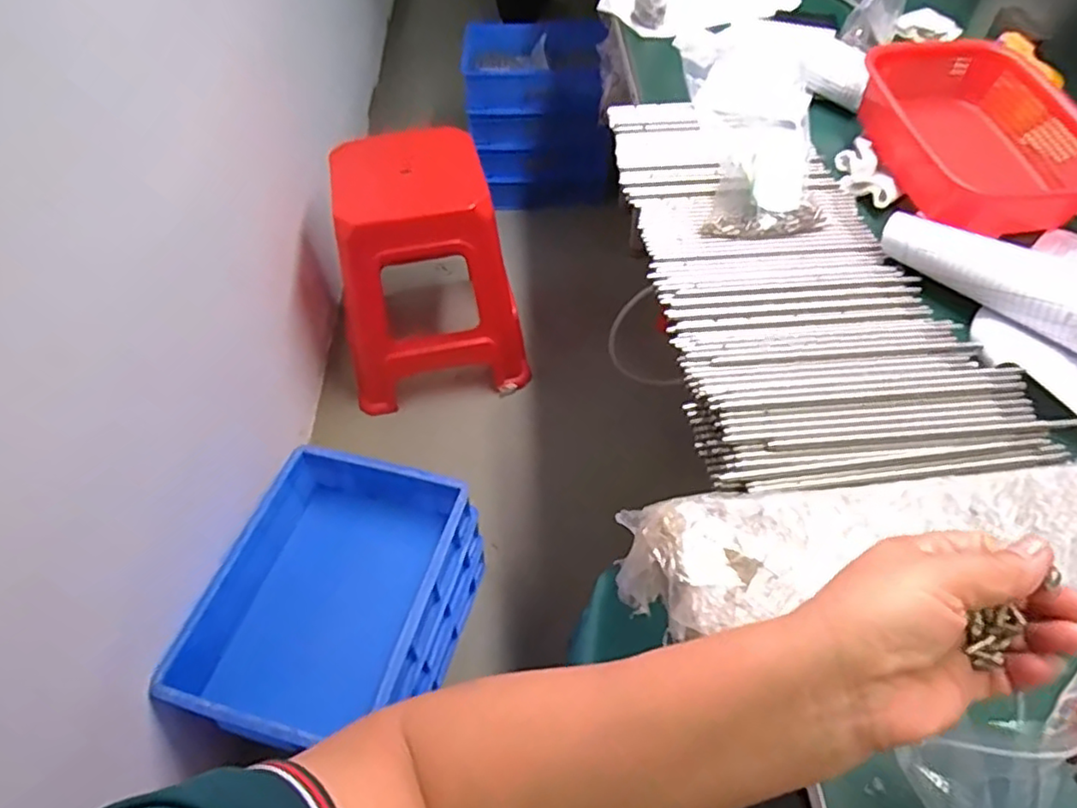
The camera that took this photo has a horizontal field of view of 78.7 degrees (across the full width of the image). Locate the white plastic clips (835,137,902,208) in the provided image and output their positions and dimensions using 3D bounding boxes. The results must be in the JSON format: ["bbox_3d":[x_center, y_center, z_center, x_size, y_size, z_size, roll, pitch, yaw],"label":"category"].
[{"bbox_3d":[0.389,-0.273,0.778,0.054,0.026,0.101,-14,53,-11],"label":"white plastic clips"}]

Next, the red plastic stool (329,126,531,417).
[{"bbox_3d":[-0.248,-0.287,1.435,0.373,0.462,0.332,-11,52,-8],"label":"red plastic stool"}]

